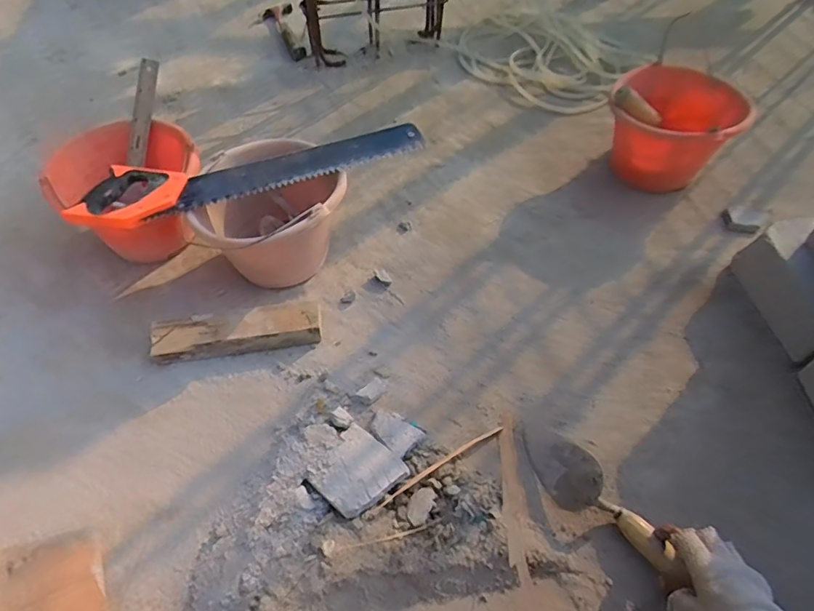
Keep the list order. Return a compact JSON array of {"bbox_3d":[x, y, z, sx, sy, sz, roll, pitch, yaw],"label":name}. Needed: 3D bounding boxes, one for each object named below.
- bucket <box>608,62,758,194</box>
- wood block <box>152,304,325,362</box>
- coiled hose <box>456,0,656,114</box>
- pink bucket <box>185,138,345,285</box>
[{"bbox_3d":[0.495,-0.341,0.994,0.213,0.221,0.247,25,58,17],"label":"bucket"},{"bbox_3d":[-0.269,0.043,0.848,0.263,0.042,0.072,-9,55,-6],"label":"wood block"},{"bbox_3d":[0.305,-0.601,1.255,0.278,0.082,0.440,-30,59,-19],"label":"coiled hose"},{"bbox_3d":[-0.216,-0.149,0.910,0.223,0.173,0.241,0,54,0],"label":"pink bucket"}]

